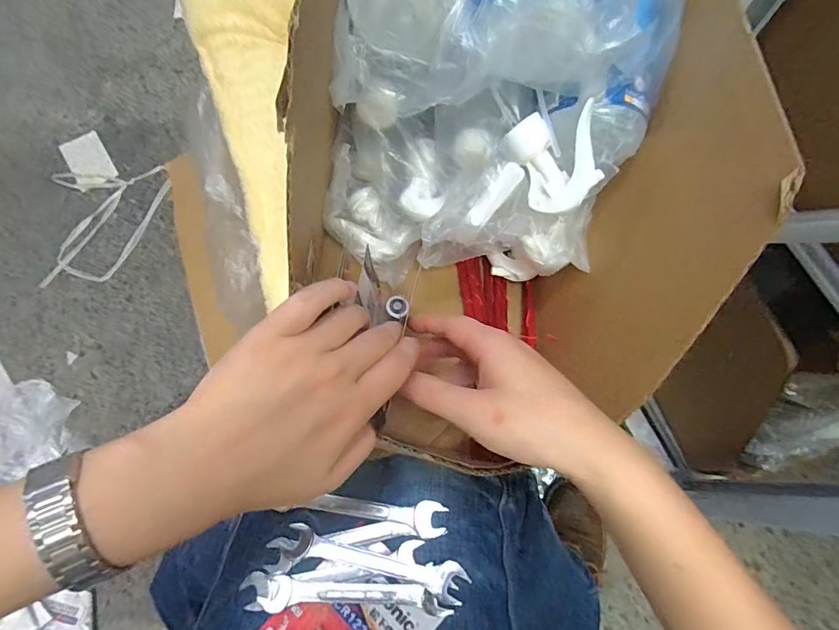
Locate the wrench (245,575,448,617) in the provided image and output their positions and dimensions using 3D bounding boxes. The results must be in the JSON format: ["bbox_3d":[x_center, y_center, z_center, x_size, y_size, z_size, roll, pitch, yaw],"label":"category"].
[{"bbox_3d":[-0.050,0.207,0.340,0.141,0.006,0.022,1,70,0],"label":"wrench"}]

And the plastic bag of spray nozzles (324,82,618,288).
[{"bbox_3d":[0.035,-0.094,0.356,0.208,0.137,0.106,1,70,0],"label":"plastic bag of spray nozzles"}]

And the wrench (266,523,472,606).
[{"bbox_3d":[-0.039,0.184,0.347,0.146,0.009,0.025,13,71,4],"label":"wrench"}]

